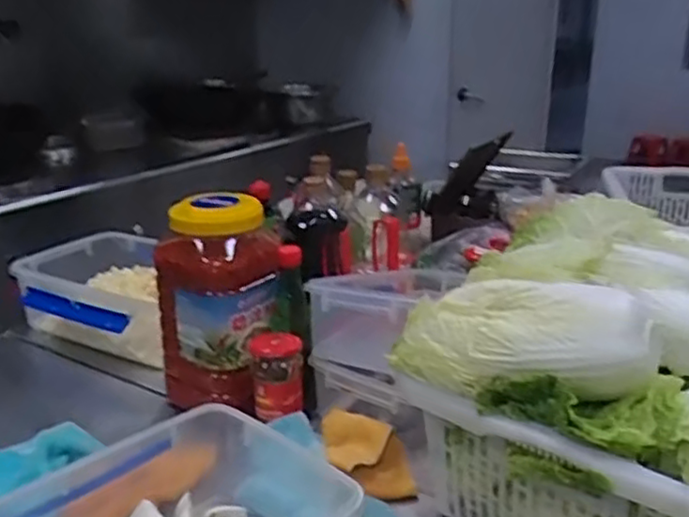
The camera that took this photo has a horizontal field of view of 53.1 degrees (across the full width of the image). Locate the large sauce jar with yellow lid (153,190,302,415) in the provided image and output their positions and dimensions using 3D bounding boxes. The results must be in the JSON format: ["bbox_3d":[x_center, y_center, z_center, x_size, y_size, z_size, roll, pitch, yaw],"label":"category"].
[{"bbox_3d":[-0.155,0.059,0.920,0.148,0.270,0.140,0,19,0],"label":"large sauce jar with yellow lid"}]

